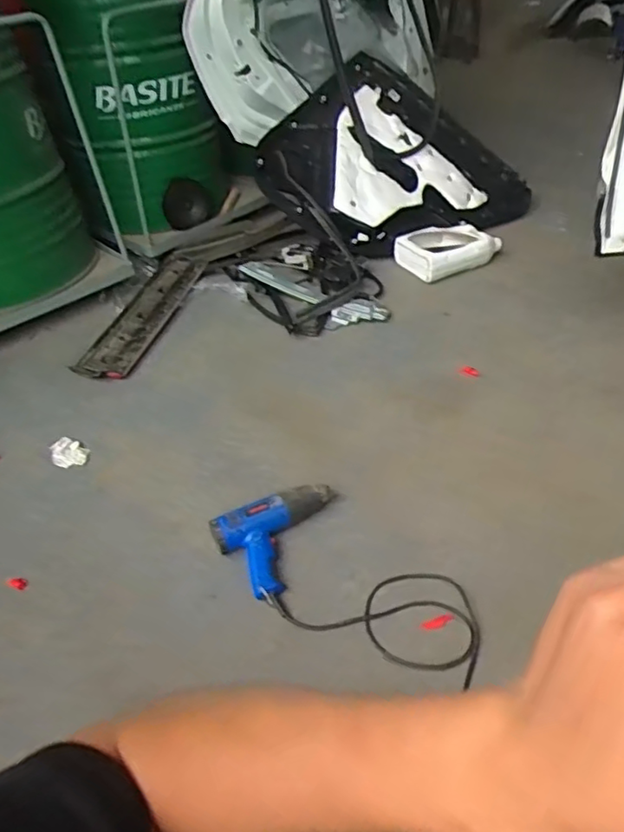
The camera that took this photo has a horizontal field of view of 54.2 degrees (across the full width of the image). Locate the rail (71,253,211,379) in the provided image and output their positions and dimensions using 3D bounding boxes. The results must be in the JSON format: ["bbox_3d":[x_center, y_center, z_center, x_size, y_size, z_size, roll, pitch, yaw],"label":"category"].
[{"bbox_3d":[-0.493,-0.314,1.816,0.169,0.055,0.639,6,42,10],"label":"rail"}]

